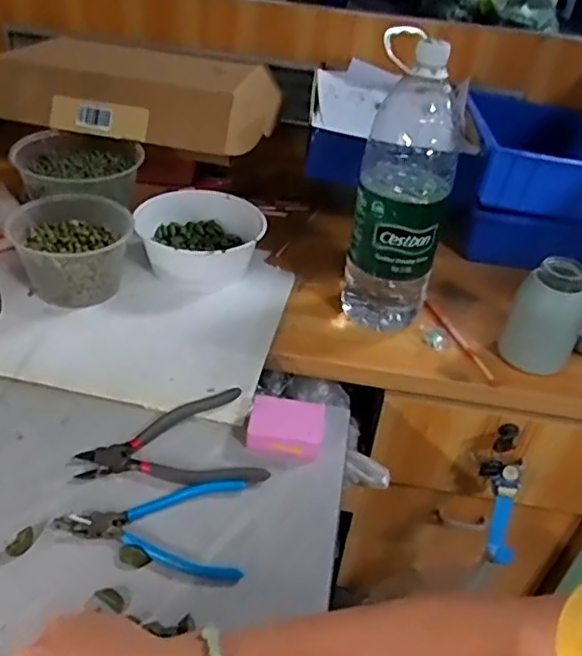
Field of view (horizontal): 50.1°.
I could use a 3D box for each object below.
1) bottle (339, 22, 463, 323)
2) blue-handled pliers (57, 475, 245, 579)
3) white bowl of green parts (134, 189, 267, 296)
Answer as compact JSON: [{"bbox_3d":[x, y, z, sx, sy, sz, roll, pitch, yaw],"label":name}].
[{"bbox_3d":[0.125,-0.147,0.708,0.106,0.318,0.084,24,40,22],"label":"bottle"},{"bbox_3d":[-0.120,0.172,0.534,0.158,0.011,0.096,2,37,-6],"label":"blue-handled pliers"},{"bbox_3d":[-0.118,-0.118,0.827,0.159,0.062,0.169,4,37,-3],"label":"white bowl of green parts"}]

